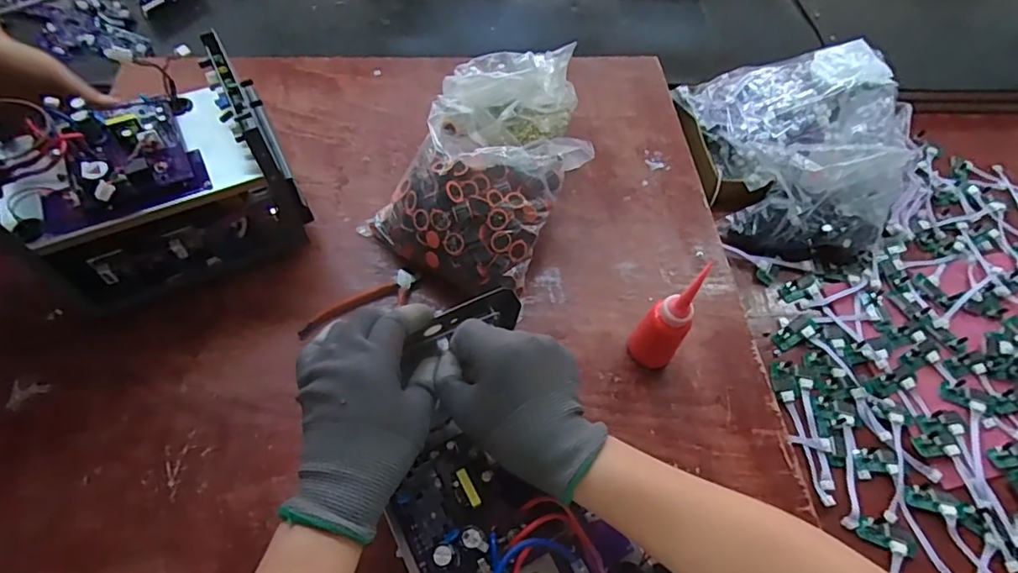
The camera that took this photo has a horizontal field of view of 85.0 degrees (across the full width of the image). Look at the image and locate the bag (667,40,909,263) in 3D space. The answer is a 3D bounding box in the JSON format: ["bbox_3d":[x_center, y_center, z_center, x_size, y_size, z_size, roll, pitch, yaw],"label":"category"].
[{"bbox_3d":[0.467,-0.221,0.832,0.327,0.129,0.338,-7,60,-8],"label":"bag"}]

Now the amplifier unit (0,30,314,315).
[{"bbox_3d":[-0.364,-0.108,0.576,0.245,0.183,0.163,-21,65,-20],"label":"amplifier unit"}]

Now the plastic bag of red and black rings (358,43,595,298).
[{"bbox_3d":[-0.020,-0.144,0.644,0.196,0.146,0.277,27,60,11],"label":"plastic bag of red and black rings"}]

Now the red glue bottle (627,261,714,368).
[{"bbox_3d":[0.158,0.038,0.550,0.044,0.167,0.043,2,59,-4],"label":"red glue bottle"}]

